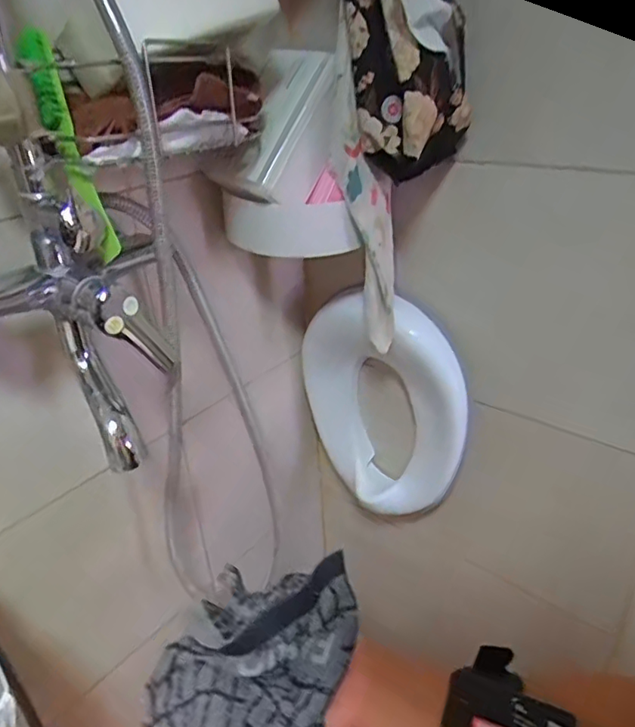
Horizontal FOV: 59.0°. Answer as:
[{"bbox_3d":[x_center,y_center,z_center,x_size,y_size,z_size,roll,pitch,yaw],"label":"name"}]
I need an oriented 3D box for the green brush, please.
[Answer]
[{"bbox_3d":[-0.189,-0.168,0.428,0.025,0.178,0.034,-26,10,-35],"label":"green brush"}]

